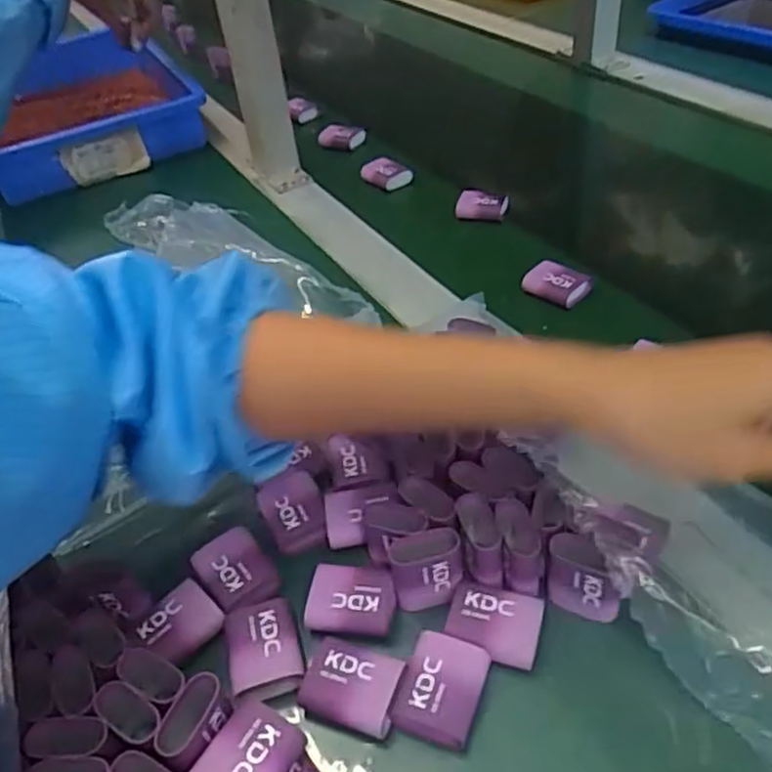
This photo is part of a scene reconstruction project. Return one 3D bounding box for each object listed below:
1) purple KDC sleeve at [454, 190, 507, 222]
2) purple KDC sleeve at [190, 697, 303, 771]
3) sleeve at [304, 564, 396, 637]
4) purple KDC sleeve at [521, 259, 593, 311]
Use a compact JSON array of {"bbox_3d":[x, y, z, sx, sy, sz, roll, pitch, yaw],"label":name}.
[{"bbox_3d":[0.087,-0.163,0.637,0.046,0.021,0.018,3,39,9],"label":"purple KDC sleeve"},{"bbox_3d":[-0.057,0.155,0.288,0.034,0.019,0.041,14,43,22],"label":"purple KDC sleeve"},{"bbox_3d":[-0.018,0.105,0.351,0.043,0.011,0.032,3,40,9],"label":"sleeve"},{"bbox_3d":[0.130,-0.079,0.540,0.045,0.018,0.032,23,46,30],"label":"purple KDC sleeve"}]

